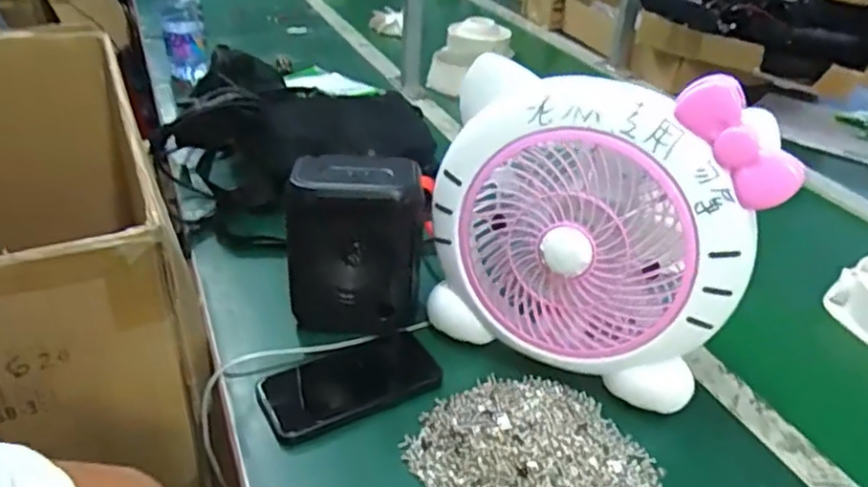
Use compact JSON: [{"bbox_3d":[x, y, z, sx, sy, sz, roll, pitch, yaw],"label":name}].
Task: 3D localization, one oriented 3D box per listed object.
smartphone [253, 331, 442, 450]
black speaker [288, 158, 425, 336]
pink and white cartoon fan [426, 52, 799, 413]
[{"bbox_3d":[-0.069,0.114,0.572,0.153,0.016,0.076,-17,38,-31],"label":"smartphone"},{"bbox_3d":[-0.070,0.002,0.601,0.112,0.149,0.066,0,33,-9],"label":"black speaker"},{"bbox_3d":[0.128,-0.012,0.551,0.263,0.258,0.084,17,20,19],"label":"pink and white cartoon fan"}]

